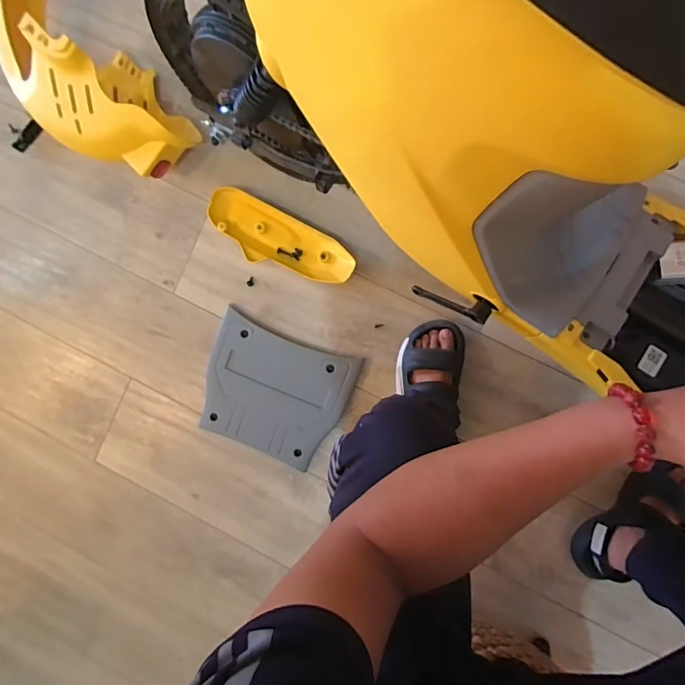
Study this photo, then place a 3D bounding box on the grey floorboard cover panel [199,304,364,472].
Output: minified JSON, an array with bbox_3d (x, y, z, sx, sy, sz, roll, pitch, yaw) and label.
[{"bbox_3d":[-0.136,0.103,0.892,0.281,0.030,0.242,22,95,4],"label":"grey floorboard cover panel"}]

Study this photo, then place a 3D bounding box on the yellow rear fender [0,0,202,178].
[{"bbox_3d":[-0.489,-0.477,0.824,0.449,0.191,0.212,38,96,2],"label":"yellow rear fender"}]

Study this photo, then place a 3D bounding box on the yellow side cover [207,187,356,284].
[{"bbox_3d":[-0.122,-0.194,0.867,0.301,0.045,0.103,29,96,3],"label":"yellow side cover"}]

